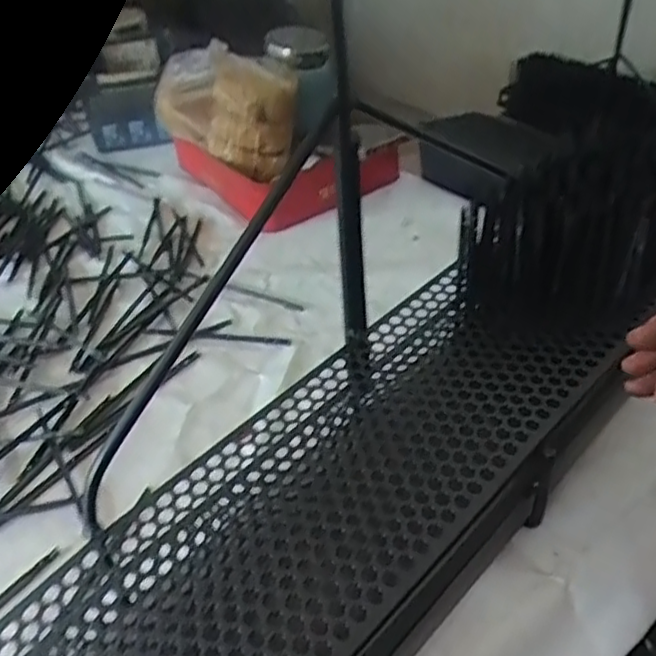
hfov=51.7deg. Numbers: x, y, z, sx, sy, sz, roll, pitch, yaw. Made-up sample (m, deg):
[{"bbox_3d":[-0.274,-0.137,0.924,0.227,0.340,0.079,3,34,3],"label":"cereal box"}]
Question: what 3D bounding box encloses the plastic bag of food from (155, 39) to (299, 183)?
[{"bbox_3d":[-0.128,-0.266,0.784,0.196,0.127,0.088,20,46,23],"label":"plastic bag of food"}]

